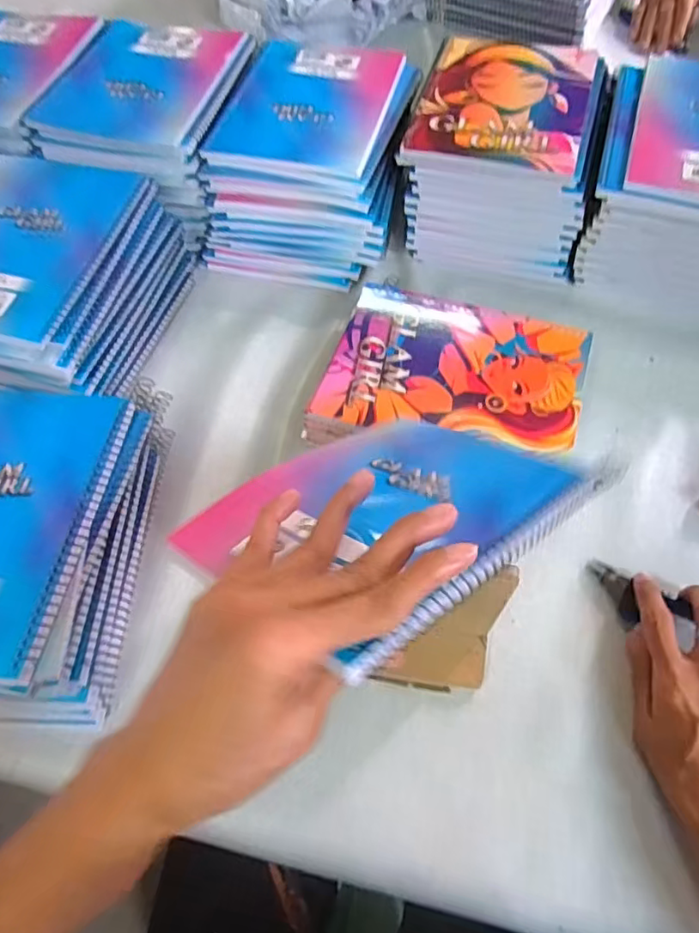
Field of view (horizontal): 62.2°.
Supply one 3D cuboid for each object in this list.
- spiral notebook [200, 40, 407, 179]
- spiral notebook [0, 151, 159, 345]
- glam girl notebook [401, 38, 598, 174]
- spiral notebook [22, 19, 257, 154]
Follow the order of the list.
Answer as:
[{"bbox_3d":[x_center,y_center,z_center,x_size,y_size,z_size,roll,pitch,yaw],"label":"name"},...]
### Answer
[{"bbox_3d":[-0.039,-0.343,0.547,0.148,0.007,0.195,11,61,10],"label":"spiral notebook"},{"bbox_3d":[-0.266,-0.185,0.472,0.151,0.016,0.193,11,62,9],"label":"spiral notebook"},{"bbox_3d":[0.142,-0.337,0.531,0.145,0.008,0.186,14,62,11],"label":"glam girl notebook"},{"bbox_3d":[-0.195,-0.379,0.568,0.163,0.017,0.204,11,61,9],"label":"spiral notebook"}]

